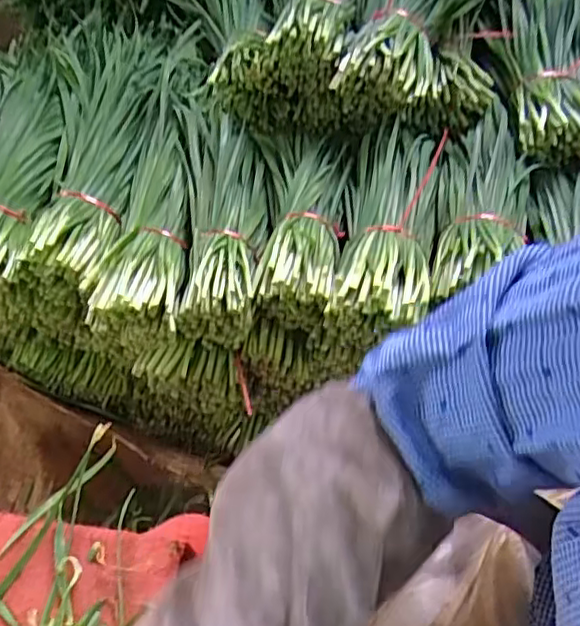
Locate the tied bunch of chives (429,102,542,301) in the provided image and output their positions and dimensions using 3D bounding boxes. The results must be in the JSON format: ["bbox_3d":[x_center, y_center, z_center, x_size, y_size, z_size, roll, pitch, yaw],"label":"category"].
[{"bbox_3d":[0.209,-0.134,0.673,0.096,0.045,0.288,14,58,14],"label":"tied bunch of chives"}]

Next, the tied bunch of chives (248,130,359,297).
[{"bbox_3d":[0.024,-0.126,0.682,0.078,0.049,0.265,7,57,9],"label":"tied bunch of chives"}]

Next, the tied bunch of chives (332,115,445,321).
[{"bbox_3d":[0.109,-0.117,0.665,0.097,0.057,0.294,8,57,10],"label":"tied bunch of chives"}]

